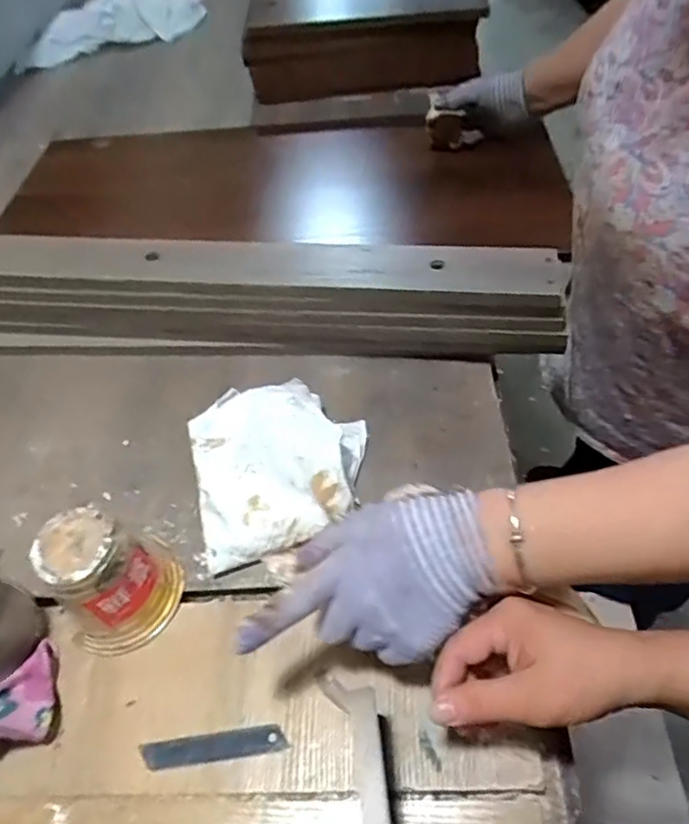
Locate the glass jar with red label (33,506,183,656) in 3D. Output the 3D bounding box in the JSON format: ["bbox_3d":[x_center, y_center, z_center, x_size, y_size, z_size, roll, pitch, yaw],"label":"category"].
[{"bbox_3d":[-0.175,0.120,0.451,0.089,0.093,0.079,-31,54,-18],"label":"glass jar with red label"}]

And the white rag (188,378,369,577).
[{"bbox_3d":[-0.054,0.041,0.525,0.146,0.054,0.157,-13,50,-5],"label":"white rag"}]

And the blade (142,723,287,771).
[{"bbox_3d":[-0.088,0.227,0.413,0.098,0.004,0.017,-8,58,1],"label":"blade"}]

